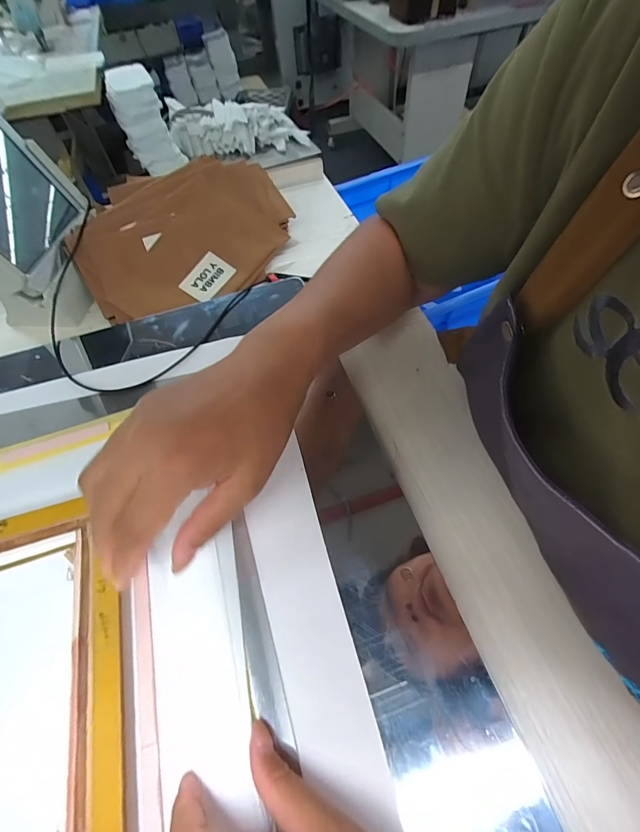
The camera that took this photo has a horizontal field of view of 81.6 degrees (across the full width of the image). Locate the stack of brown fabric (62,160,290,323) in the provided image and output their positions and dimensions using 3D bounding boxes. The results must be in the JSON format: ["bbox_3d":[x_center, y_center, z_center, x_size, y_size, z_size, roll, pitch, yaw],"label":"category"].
[{"bbox_3d":[-0.159,-0.231,0.453,0.268,0.073,0.186,-22,59,-10],"label":"stack of brown fabric"}]

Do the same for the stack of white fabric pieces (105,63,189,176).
[{"bbox_3d":[-0.607,-1.020,1.290,0.167,0.259,0.198,-24,60,-11],"label":"stack of white fabric pieces"}]

